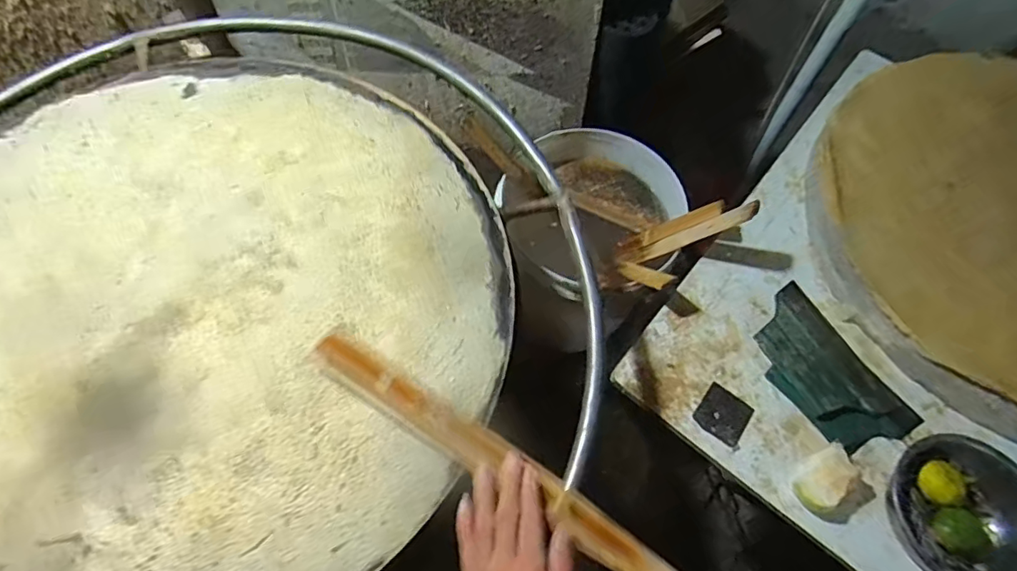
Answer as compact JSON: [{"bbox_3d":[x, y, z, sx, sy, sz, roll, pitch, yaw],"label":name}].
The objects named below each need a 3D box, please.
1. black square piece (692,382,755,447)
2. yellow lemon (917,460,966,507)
[{"bbox_3d":[0.270,0.161,0.699,0.060,0.004,0.062,36,68,14],"label":"black square piece"},{"bbox_3d":[0.498,0.230,0.639,0.045,0.038,0.044,1,64,-1],"label":"yellow lemon"}]

